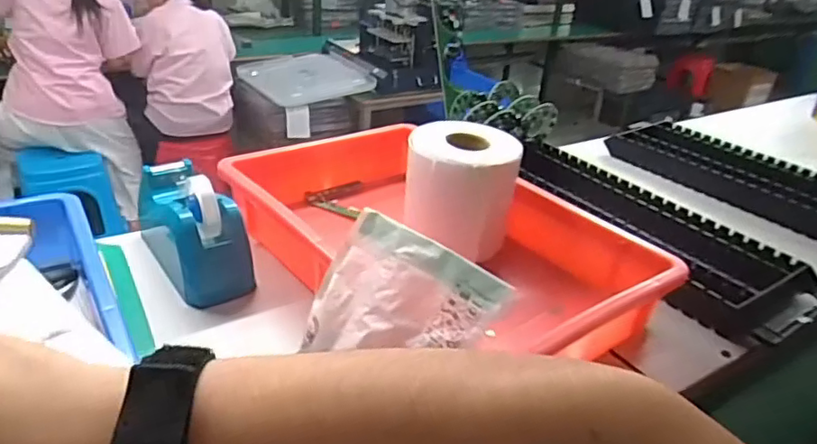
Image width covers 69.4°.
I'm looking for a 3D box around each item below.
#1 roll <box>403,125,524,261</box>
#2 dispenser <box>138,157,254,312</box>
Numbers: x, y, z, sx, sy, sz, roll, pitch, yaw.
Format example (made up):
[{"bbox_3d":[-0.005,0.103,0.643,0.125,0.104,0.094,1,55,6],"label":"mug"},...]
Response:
[{"bbox_3d":[0.051,-0.037,0.562,0.097,0.088,0.096,4,28,-2],"label":"roll"},{"bbox_3d":[-0.191,0.000,0.513,0.058,0.084,0.144,-16,35,-34],"label":"dispenser"}]

